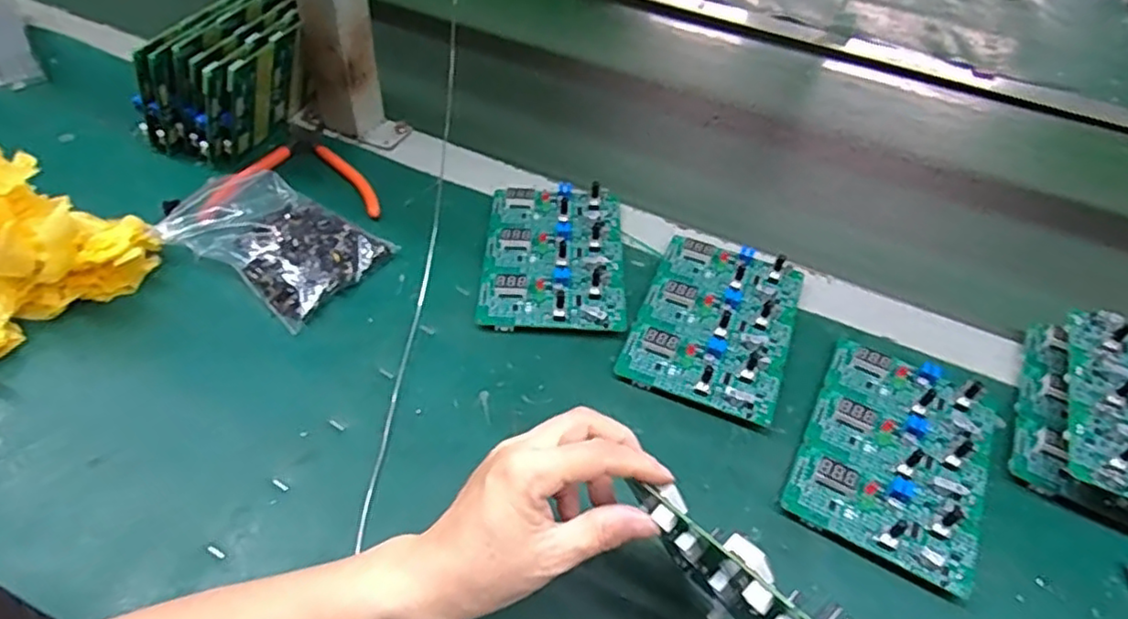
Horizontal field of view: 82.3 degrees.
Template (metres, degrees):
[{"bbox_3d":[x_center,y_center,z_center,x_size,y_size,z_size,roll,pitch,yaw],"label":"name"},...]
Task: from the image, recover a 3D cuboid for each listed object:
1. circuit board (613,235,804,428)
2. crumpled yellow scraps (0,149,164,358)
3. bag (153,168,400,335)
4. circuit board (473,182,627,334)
[{"bbox_3d":[0.110,0.006,0.465,0.105,0.020,0.142,18,50,12],"label":"circuit board"},{"bbox_3d":[-0.365,-0.040,0.405,0.088,0.103,0.167,32,54,22],"label":"crumpled yellow scraps"},{"bbox_3d":[-0.216,-0.053,0.485,0.146,0.031,0.099,27,52,19],"label":"bag"},{"bbox_3d":[-0.008,-0.043,0.500,0.105,0.021,0.142,3,48,-1],"label":"circuit board"}]

